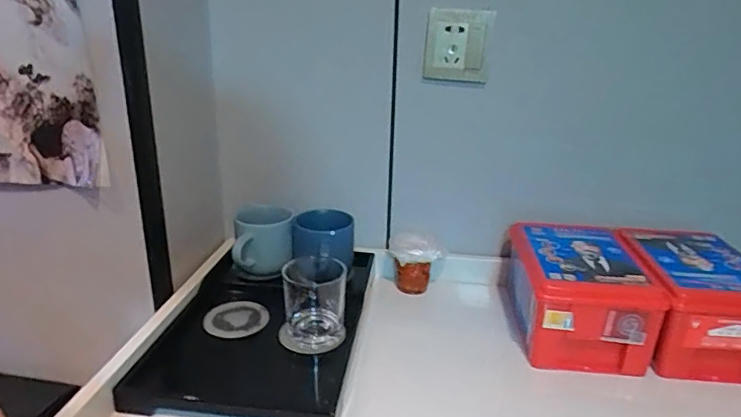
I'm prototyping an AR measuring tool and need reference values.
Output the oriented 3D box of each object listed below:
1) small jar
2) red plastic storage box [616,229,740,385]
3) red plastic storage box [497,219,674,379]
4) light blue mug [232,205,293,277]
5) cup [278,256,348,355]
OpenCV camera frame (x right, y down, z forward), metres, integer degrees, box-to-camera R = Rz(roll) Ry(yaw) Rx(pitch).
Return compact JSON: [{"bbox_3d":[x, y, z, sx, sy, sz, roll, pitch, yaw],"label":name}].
[{"bbox_3d":[0.066,0.076,0.767,0.070,0.085,0.066,1,20,0],"label":"small jar"},{"bbox_3d":[0.432,0.116,0.690,0.157,0.107,0.245,4,20,8],"label":"red plastic storage box"},{"bbox_3d":[0.268,0.104,0.686,0.152,0.107,0.229,2,20,3],"label":"red plastic storage box"},{"bbox_3d":[-0.149,0.038,0.742,0.086,0.075,0.114,-2,20,-8],"label":"light blue mug"},{"bbox_3d":[-0.069,0.110,0.609,0.080,0.092,0.086,-1,20,-5],"label":"cup"}]

